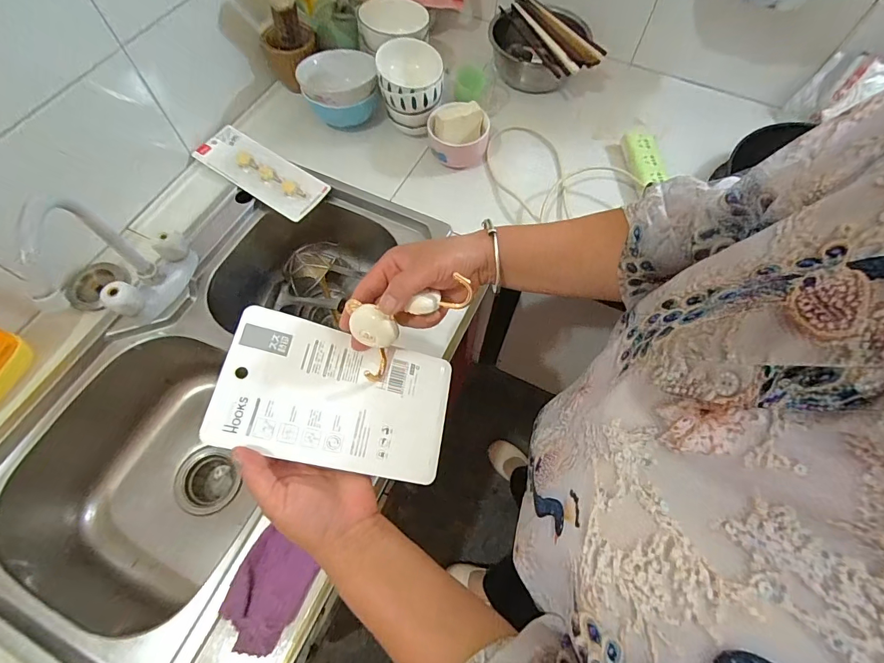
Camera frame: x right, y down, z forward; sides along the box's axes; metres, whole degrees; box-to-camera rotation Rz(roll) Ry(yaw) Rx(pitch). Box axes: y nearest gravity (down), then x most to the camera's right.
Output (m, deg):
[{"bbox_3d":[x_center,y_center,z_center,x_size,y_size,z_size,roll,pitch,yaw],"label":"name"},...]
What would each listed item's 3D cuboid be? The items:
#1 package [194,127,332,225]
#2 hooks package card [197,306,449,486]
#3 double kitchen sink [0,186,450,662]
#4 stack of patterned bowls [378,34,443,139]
[{"bbox_3d":[-0.329,-0.293,0.769,0.257,0.015,0.094,32,68,13],"label":"package"},{"bbox_3d":[-0.089,0.058,0.379,0.196,0.006,0.117,17,68,-17],"label":"hooks package card"},{"bbox_3d":[-0.347,0.088,0.702,0.456,0.214,0.746,19,66,8],"label":"double kitchen sink"},{"bbox_3d":[-0.055,-0.435,0.772,0.114,0.123,0.115,3,64,0],"label":"stack of patterned bowls"}]

